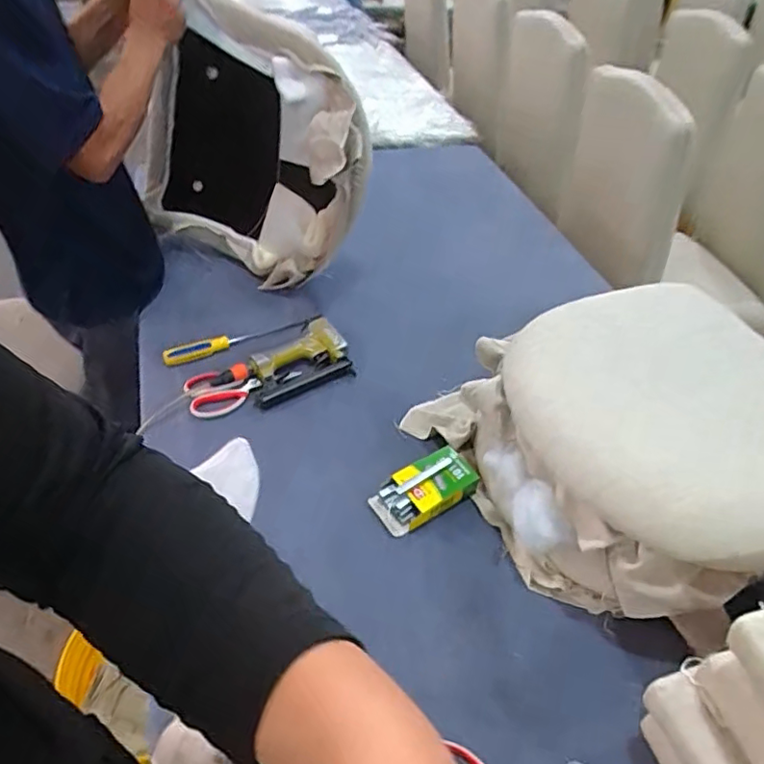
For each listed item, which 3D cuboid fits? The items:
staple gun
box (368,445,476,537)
[{"bbox_3d":[-0.147,-0.033,0.997,0.182,0.045,0.120,-19,51,-23],"label":"staple gun"},{"bbox_3d":[0.063,0.159,0.838,0.149,0.041,0.085,-26,54,-28],"label":"box"}]

